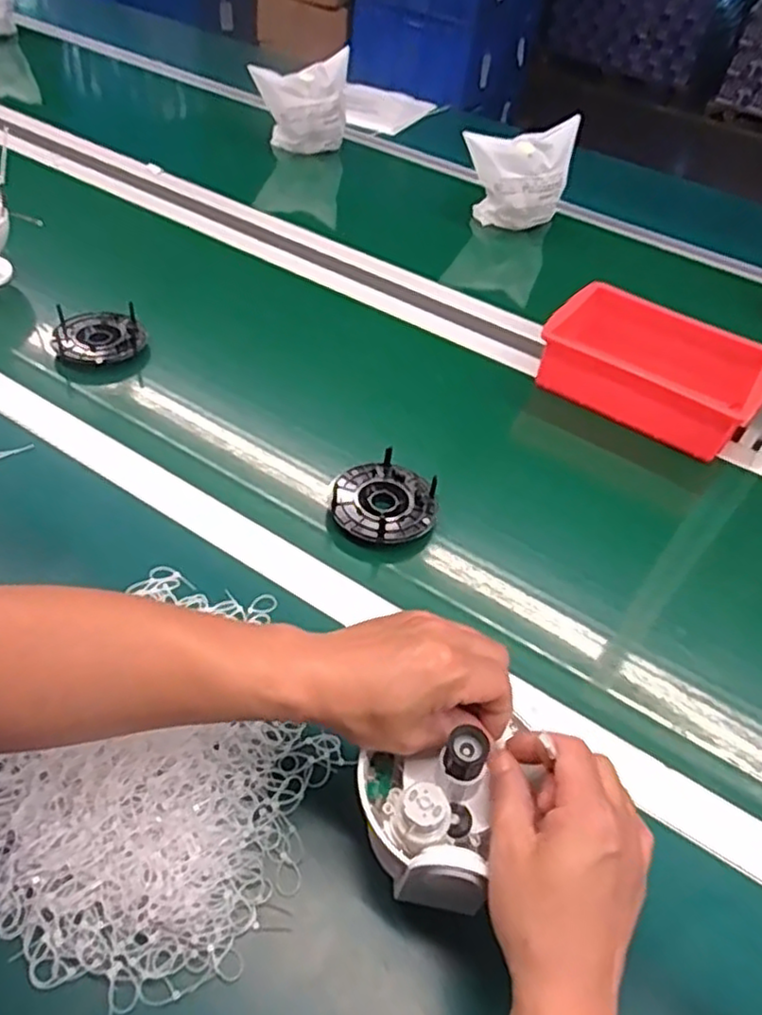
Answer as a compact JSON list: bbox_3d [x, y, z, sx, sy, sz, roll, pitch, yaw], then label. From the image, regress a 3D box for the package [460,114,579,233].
[{"bbox_3d":[0.217,-0.538,1.109,0.164,0.150,0.084,8,46,2],"label":"package"}]

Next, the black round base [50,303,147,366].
[{"bbox_3d":[-0.325,-0.200,0.788,0.108,0.020,0.091,-5,59,1],"label":"black round base"}]

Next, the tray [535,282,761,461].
[{"bbox_3d":[0.328,-0.167,0.825,0.238,0.084,0.186,29,50,20],"label":"tray"}]

